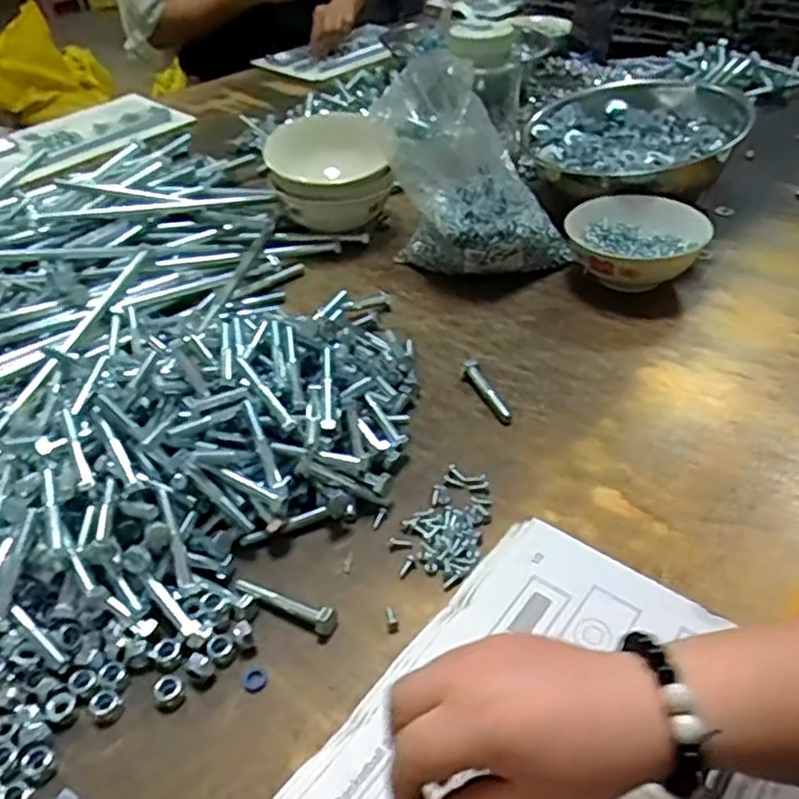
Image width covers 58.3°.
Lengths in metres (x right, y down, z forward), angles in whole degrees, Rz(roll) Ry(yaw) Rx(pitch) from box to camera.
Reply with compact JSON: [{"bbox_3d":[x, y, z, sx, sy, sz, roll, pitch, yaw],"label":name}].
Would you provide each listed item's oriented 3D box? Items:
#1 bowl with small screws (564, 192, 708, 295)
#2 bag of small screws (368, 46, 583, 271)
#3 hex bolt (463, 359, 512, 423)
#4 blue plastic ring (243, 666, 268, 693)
[{"bbox_3d":[0.227,-0.147,0.694,0.124,0.064,0.117,-3,40,2],"label":"bowl with small screws"},{"bbox_3d":[0.061,-0.224,0.712,0.122,0.179,0.190,-31,46,-28],"label":"bag of small screws"},{"bbox_3d":[0.072,-0.008,0.587,0.010,0.015,0.072,-16,41,-14],"label":"hex bolt"},{"bbox_3d":[-0.083,0.160,0.413,0.015,0.004,0.015,-3,40,2],"label":"blue plastic ring"}]

